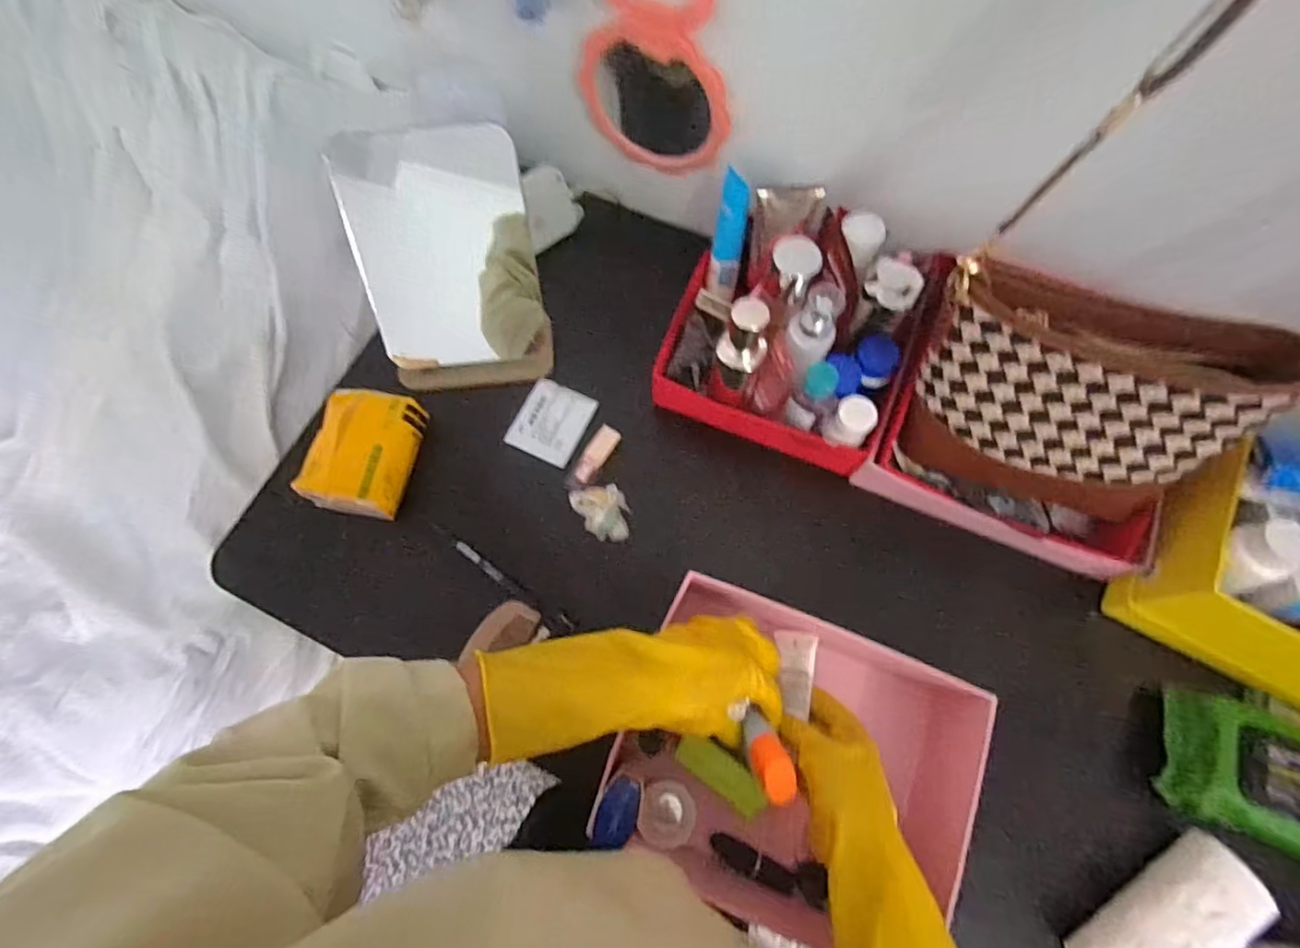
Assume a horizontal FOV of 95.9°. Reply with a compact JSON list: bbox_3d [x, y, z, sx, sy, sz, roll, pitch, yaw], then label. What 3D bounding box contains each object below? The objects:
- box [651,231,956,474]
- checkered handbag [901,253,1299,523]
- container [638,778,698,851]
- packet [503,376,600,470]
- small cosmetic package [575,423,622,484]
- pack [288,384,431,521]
[{"bbox_3d":[0.139,-0.136,0.565,0.233,0.171,0.164,23,73,7],"label":"box"},{"bbox_3d":[0.337,-0.073,0.462,0.232,0.153,0.070,21,51,16],"label":"checkered handbag"},{"bbox_3d":[0.014,0.279,0.480,0.048,0.028,0.048,0,44,0],"label":"container"},{"bbox_3d":[-0.105,-0.057,0.628,0.073,0.010,0.083,25,73,8],"label":"packet"},{"bbox_3d":[-0.054,-0.019,0.604,0.023,0.022,0.063,30,74,9],"label":"small cosmetic package"},{"bbox_3d":[-0.295,-0.022,0.595,0.101,0.057,0.124,10,72,3],"label":"pack"}]

